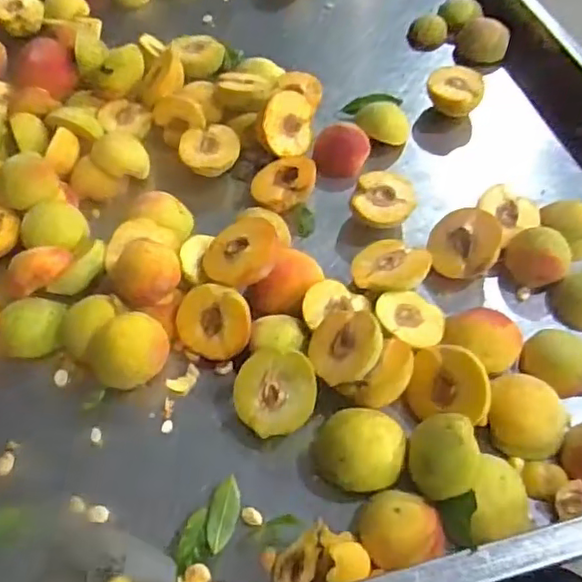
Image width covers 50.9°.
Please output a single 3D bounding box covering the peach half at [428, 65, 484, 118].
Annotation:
[{"bbox_3d":[0.183,-0.219,0.686,0.062,0.046,0.058,12,55,9],"label":"peach half"}]

